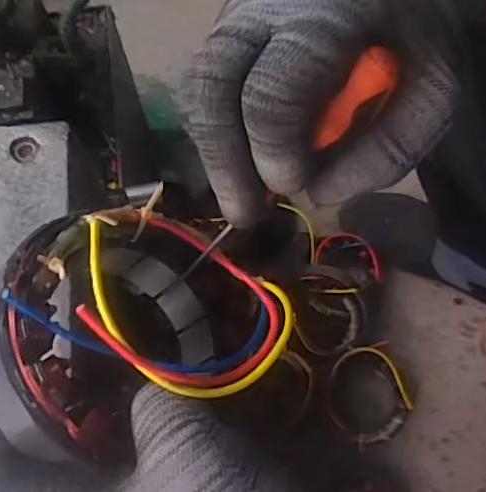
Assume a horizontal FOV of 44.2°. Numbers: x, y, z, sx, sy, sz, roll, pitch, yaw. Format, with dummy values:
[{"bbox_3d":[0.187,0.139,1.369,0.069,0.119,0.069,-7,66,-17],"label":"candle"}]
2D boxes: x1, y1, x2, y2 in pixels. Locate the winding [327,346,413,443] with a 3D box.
[{"bbox_3d":[0.149,0.184,0.735,0.097,0.060,0.109,-13,68,-3],"label":"winding"}]

